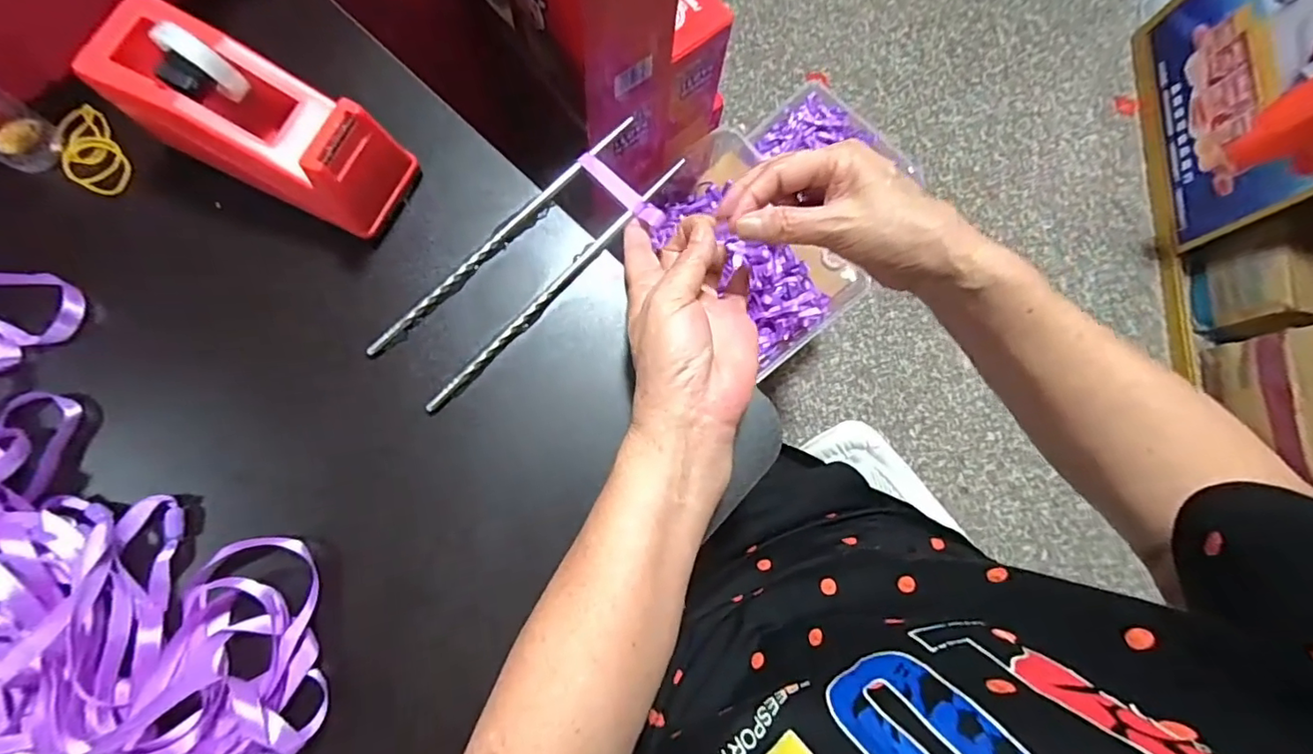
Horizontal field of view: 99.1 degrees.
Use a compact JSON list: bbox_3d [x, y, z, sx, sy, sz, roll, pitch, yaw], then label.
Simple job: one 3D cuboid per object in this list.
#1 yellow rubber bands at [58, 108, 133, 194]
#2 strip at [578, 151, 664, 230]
[{"bbox_3d":[-0.356,-0.140,0.353,0.034,0.006,0.064,-36,82,-10],"label":"yellow rubber bands"},{"bbox_3d":[-0.022,-0.120,0.359,0.069,0.004,0.013,43,78,9],"label":"strip"}]

